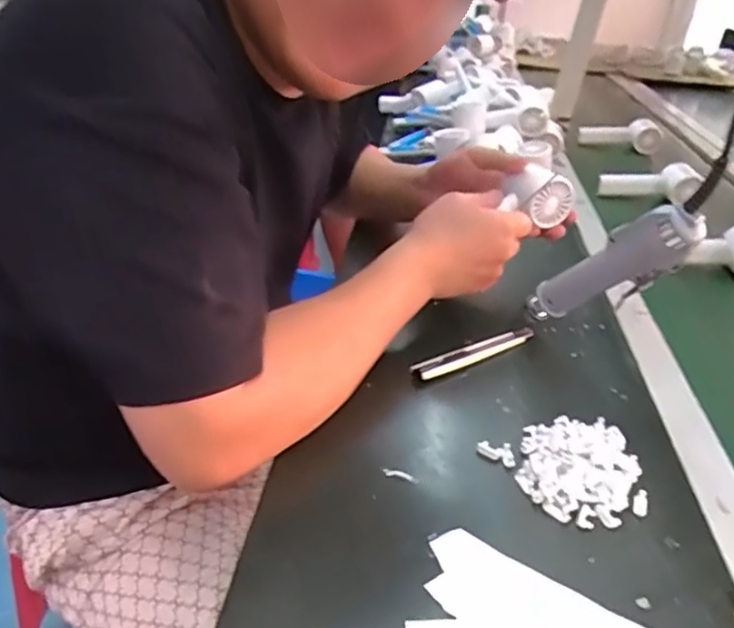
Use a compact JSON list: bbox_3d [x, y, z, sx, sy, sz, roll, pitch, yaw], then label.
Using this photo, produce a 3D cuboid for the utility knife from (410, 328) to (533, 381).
[{"bbox_3d":[0.101,0.035,0.587,0.133,0.014,0.017,-14,35,-29],"label":"utility knife"}]

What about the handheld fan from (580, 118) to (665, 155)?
[{"bbox_3d":[0.531,-0.385,1.353,0.184,0.062,0.052,7,30,4],"label":"handheld fan"}]

